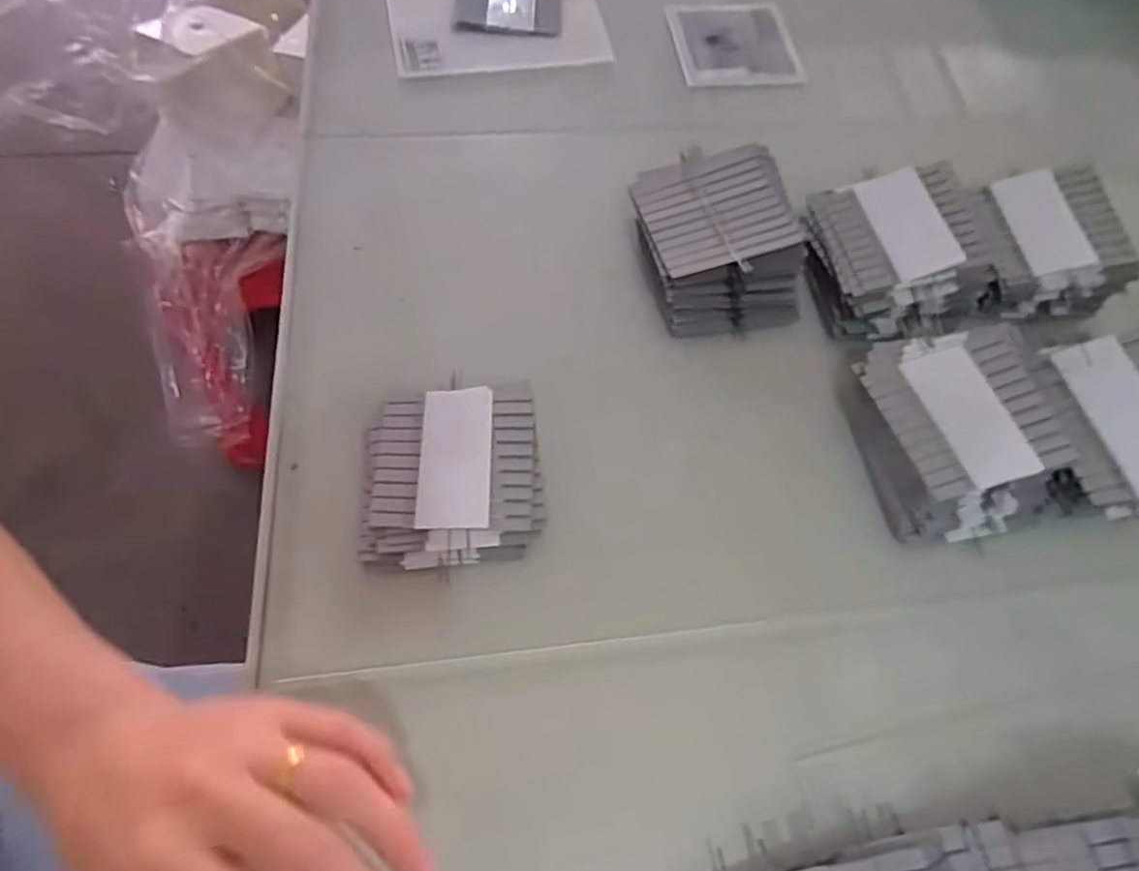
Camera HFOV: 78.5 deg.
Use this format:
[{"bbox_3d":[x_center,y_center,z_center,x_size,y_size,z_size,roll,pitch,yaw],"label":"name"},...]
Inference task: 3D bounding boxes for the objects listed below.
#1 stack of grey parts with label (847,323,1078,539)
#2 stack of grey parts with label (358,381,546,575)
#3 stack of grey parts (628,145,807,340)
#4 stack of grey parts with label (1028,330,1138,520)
[{"bbox_3d":[0.208,-0.004,0.372,0.099,0.042,0.109,-9,64,-8],"label":"stack of grey parts with label"},{"bbox_3d":[-0.059,0.020,0.353,0.086,0.013,0.092,-5,63,-7],"label":"stack of grey parts with label"},{"bbox_3d":[0.088,-0.121,0.420,0.087,0.038,0.117,-8,64,-8],"label":"stack of grey parts"},{"bbox_3d":[0.297,-0.007,0.383,0.084,0.039,0.098,-7,64,-8],"label":"stack of grey parts with label"}]

